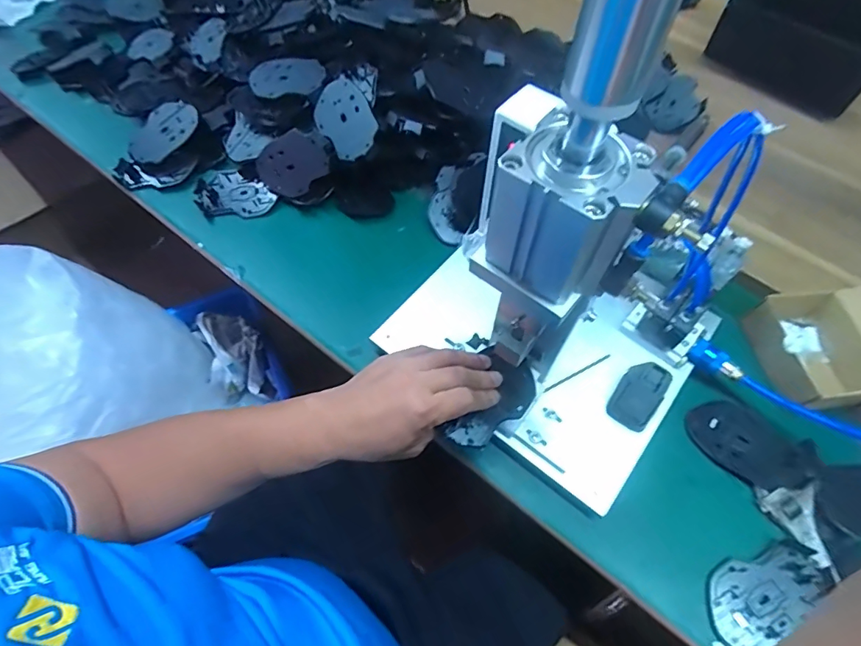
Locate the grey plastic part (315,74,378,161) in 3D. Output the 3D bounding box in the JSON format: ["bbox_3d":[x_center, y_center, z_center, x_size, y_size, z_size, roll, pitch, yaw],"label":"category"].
[{"bbox_3d":[-0.108,-0.262,0.610,0.069,0.012,0.109,-37,75,10],"label":"grey plastic part"}]

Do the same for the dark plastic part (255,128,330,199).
[{"bbox_3d":[-0.182,-0.207,0.623,0.106,0.069,0.012,-24,29,36],"label":"dark plastic part"}]

